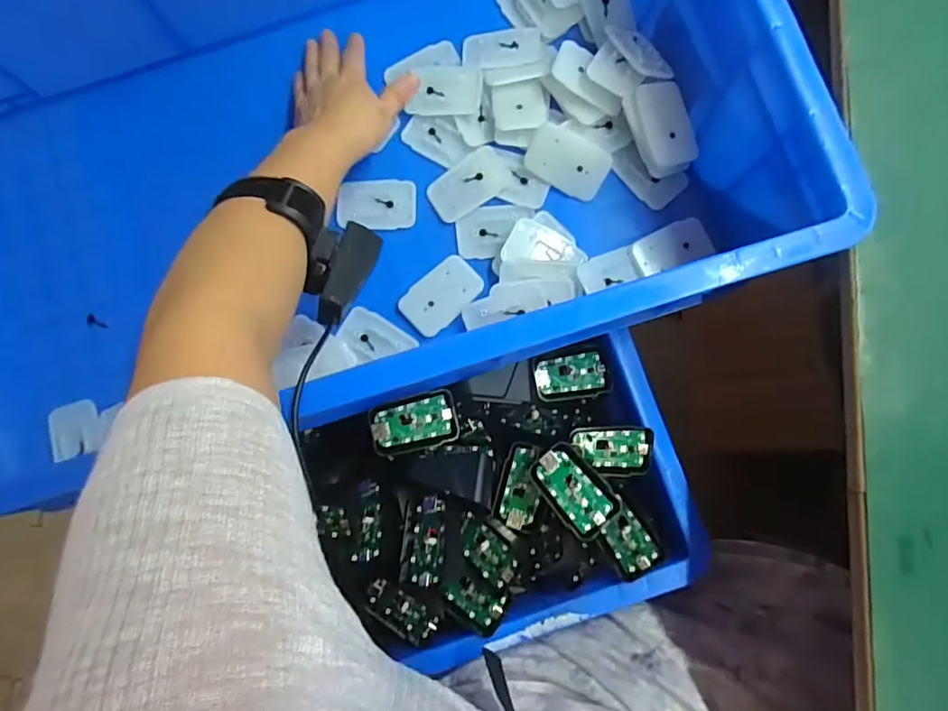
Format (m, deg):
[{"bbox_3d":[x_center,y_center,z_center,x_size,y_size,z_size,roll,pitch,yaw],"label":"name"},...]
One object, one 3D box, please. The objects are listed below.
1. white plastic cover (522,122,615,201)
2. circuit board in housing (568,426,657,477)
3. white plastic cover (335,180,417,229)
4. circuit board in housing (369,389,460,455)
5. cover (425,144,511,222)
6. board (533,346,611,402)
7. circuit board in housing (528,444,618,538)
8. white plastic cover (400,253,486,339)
[{"bbox_3d":[0.082,-0.168,0.451,0.069,0.004,0.045,26,107,-4],"label":"white plastic cover"},{"bbox_3d":[0.118,0.081,0.438,0.069,0.011,0.046,-2,99,0],"label":"circuit board in housing"},{"bbox_3d":[-0.087,-0.136,0.463,0.068,0.007,0.045,0,82,5],"label":"white plastic cover"},{"bbox_3d":[-0.049,0.058,0.433,0.071,0.008,0.047,-12,92,-17],"label":"circuit board in housing"},{"bbox_3d":[-0.005,-0.152,0.459,0.071,0.007,0.043,-33,81,0],"label":"cover"},{"bbox_3d":[0.088,0.017,0.465,0.066,0.017,0.043,-9,81,4],"label":"board"},{"bbox_3d":[0.078,0.107,0.410,0.044,0.015,0.071,-44,81,-2],"label":"circuit board in housing"},{"bbox_3d":[-0.028,-0.053,0.448,0.045,0.004,0.070,44,88,9],"label":"white plastic cover"}]

